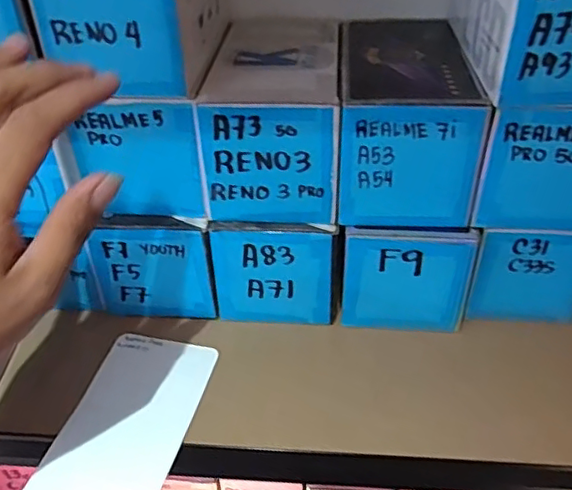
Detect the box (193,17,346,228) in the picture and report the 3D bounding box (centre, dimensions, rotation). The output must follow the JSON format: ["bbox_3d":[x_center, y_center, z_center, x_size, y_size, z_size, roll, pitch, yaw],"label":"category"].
[{"bbox_3d":[-0.006,-0.106,0.468,0.094,0.094,0.169,2,38,3],"label":"box"}]

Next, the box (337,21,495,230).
[{"bbox_3d":[0.088,-0.102,0.459,0.093,0.094,0.164,1,38,2],"label":"box"}]

